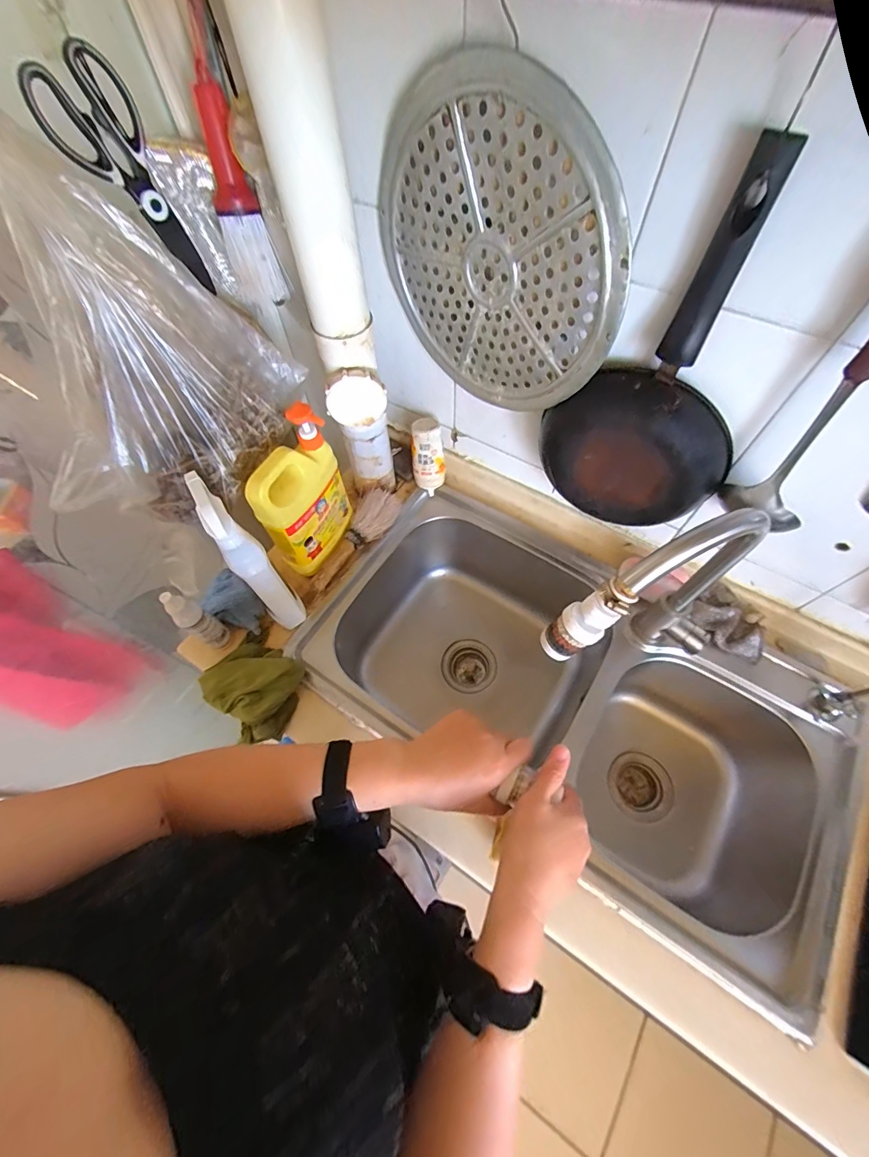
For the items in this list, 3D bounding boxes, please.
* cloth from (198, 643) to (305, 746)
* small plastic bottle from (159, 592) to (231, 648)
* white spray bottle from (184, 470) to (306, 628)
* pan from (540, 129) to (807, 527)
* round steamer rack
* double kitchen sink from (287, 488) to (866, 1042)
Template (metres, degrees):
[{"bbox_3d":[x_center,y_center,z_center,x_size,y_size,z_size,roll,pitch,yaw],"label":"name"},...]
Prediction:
[{"bbox_3d":[-0.262,0.154,0.634,0.140,0.050,0.112,30,66,16],"label":"cloth"},{"bbox_3d":[-0.335,0.063,0.620,0.031,0.141,0.036,34,68,18],"label":"small plastic bottle"},{"bbox_3d":[-0.252,-0.023,0.599,0.049,0.252,0.102,-41,68,-18],"label":"white spray bottle"},{"bbox_3d":[0.246,-0.205,0.489,0.227,0.372,0.064,24,65,14],"label":"pan"},{"bbox_3d":[0.065,-0.349,0.494,0.308,0.306,0.022,39,69,20],"label":"round steamer rack"},{"bbox_3d":[0.210,0.207,0.771,0.784,0.271,0.448,30,67,16],"label":"double kitchen sink"}]

